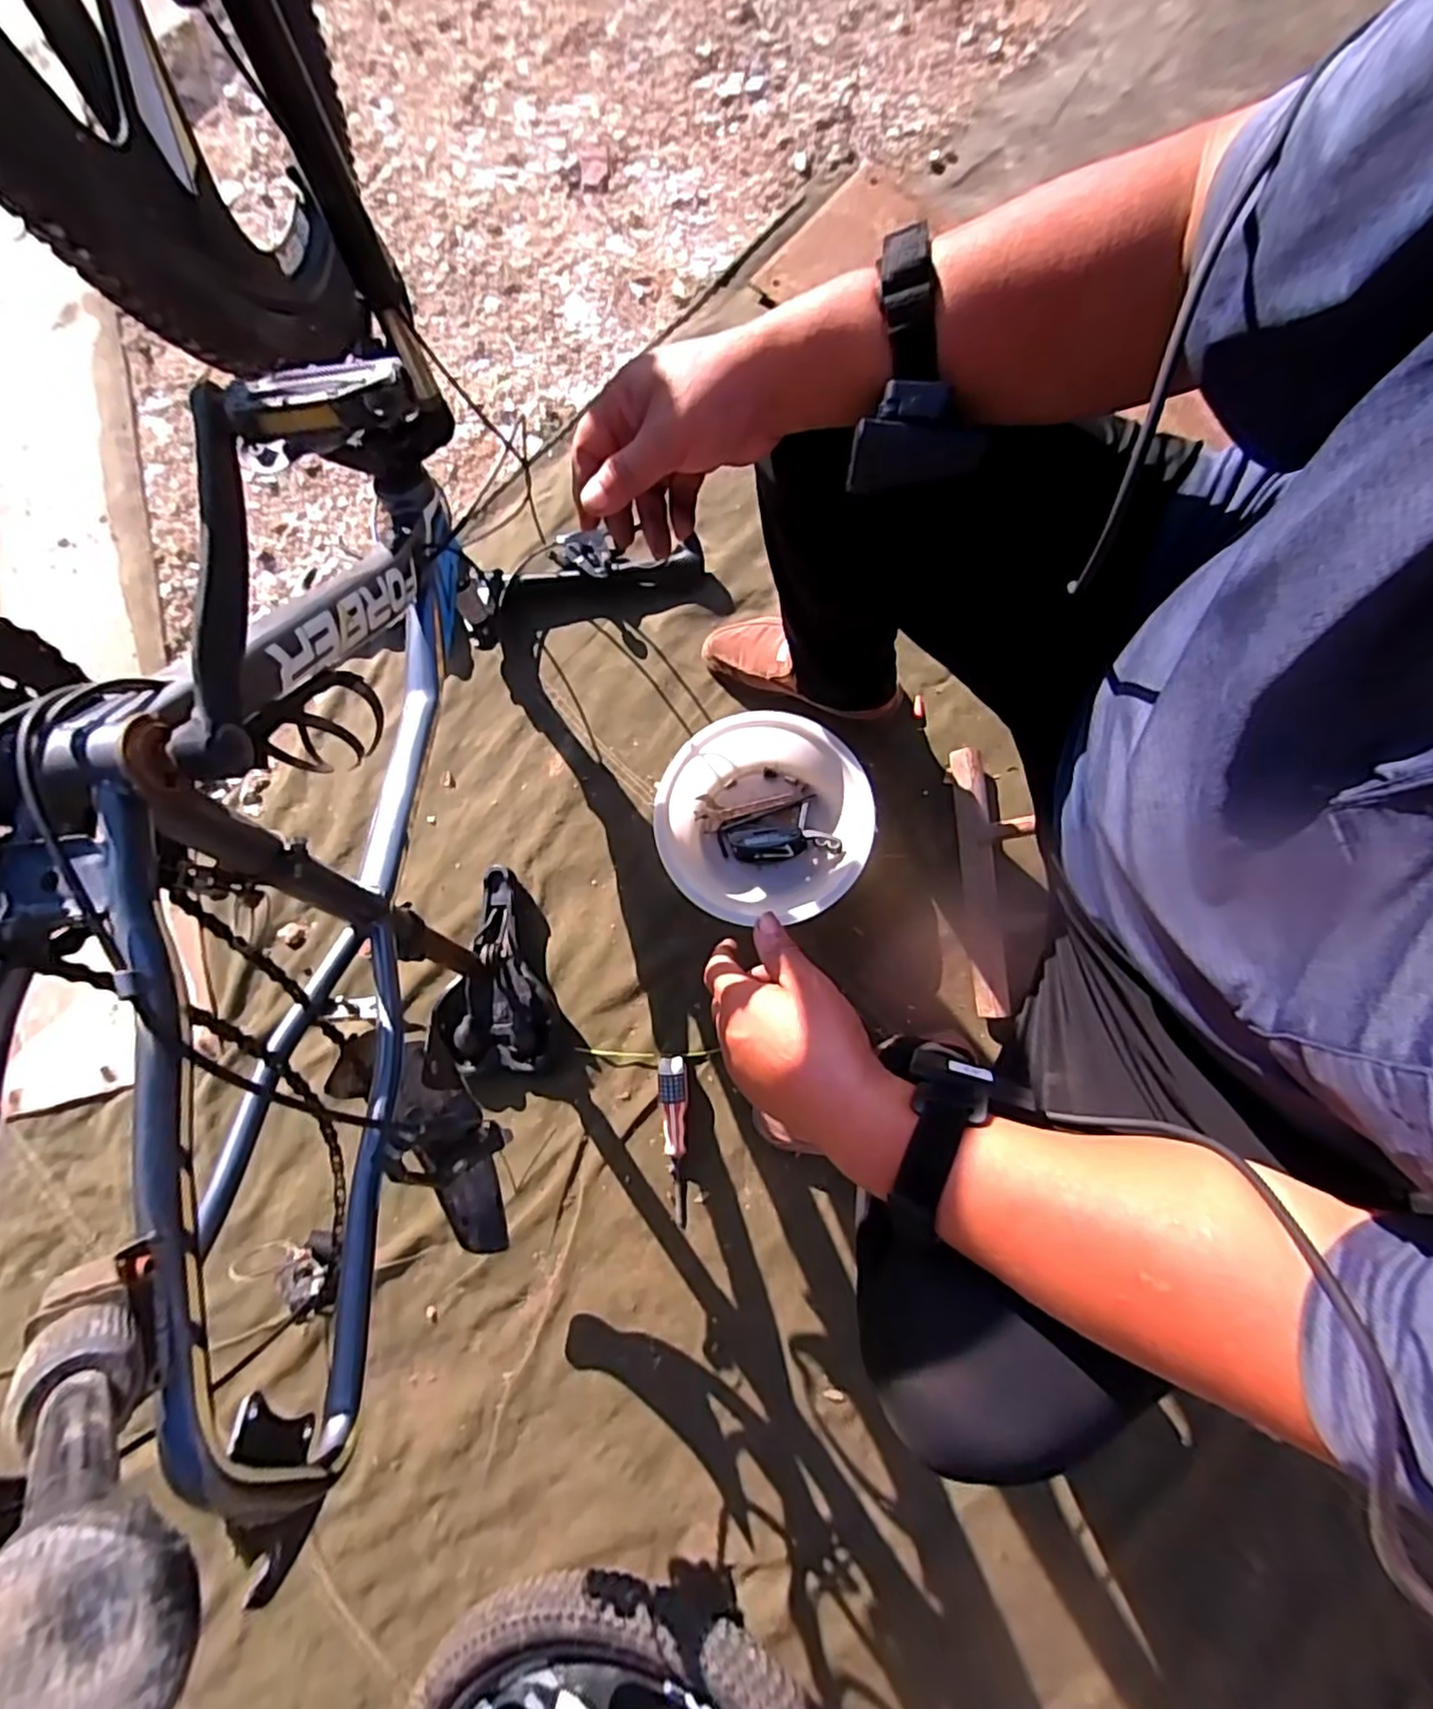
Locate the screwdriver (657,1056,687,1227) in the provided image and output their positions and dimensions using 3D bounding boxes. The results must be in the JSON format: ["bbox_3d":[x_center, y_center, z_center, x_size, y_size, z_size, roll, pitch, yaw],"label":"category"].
[{"bbox_3d":[-0.047,0.338,0.787,0.033,0.033,0.190,-5,80,3],"label":"screwdriver"}]

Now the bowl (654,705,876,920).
[{"bbox_3d":[0.056,-0.043,0.806,0.242,0.065,0.240,-1,80,4],"label":"bowl"}]

